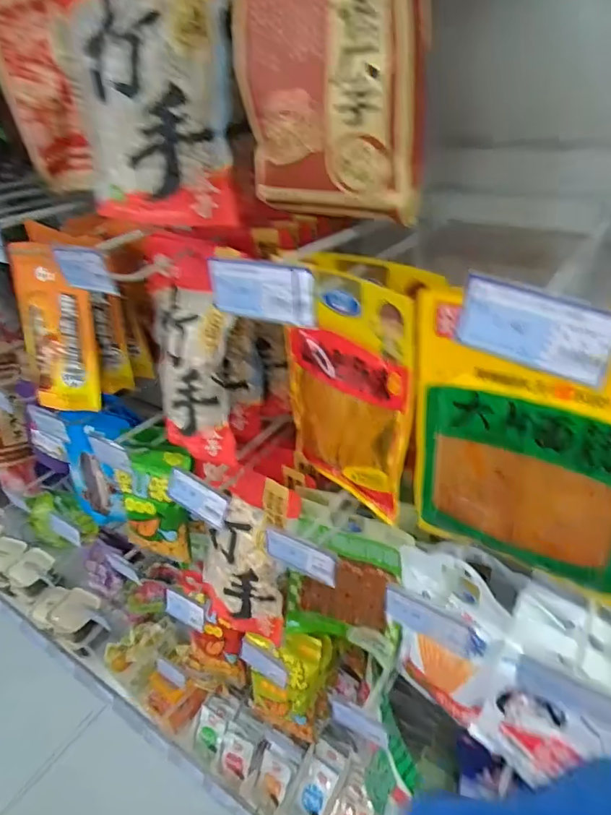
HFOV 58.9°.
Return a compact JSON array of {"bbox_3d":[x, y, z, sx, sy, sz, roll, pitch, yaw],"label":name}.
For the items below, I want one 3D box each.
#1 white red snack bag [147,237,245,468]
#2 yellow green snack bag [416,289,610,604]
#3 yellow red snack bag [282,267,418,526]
[{"bbox_3d":[-0.136,-0.067,0.648,0.034,0.259,0.147,-13,22,-42],"label":"white red snack bag"},{"bbox_3d":[0.177,0.037,0.439,0.189,0.257,0.031,15,39,27],"label":"yellow green snack bag"},{"bbox_3d":[0.041,-0.014,0.559,0.031,0.251,0.167,-25,39,-26],"label":"yellow red snack bag"}]

